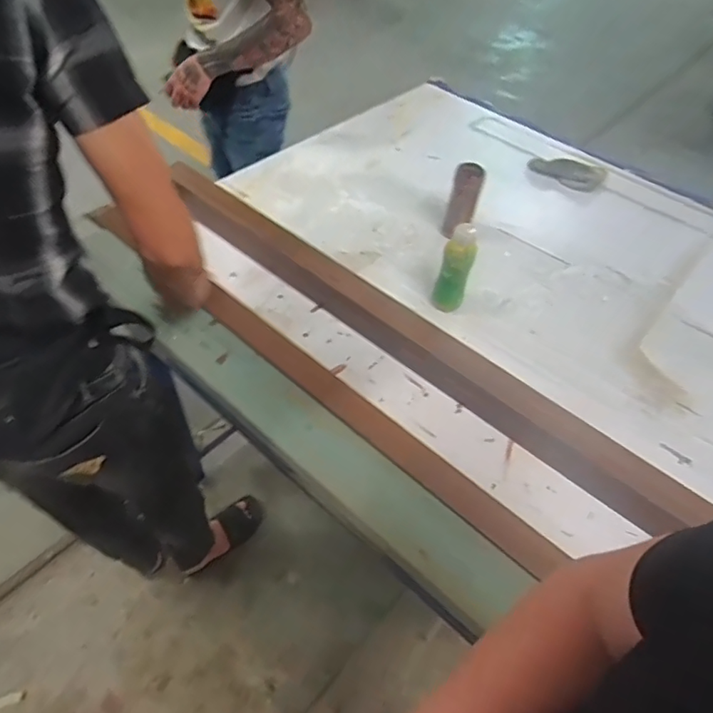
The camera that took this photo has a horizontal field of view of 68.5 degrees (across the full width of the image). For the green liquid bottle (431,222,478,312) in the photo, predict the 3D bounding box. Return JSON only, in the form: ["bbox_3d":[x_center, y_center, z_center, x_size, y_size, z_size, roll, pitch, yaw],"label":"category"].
[{"bbox_3d":[0.177,-0.157,0.939,0.056,0.164,0.046,14,50,7],"label":"green liquid bottle"}]

